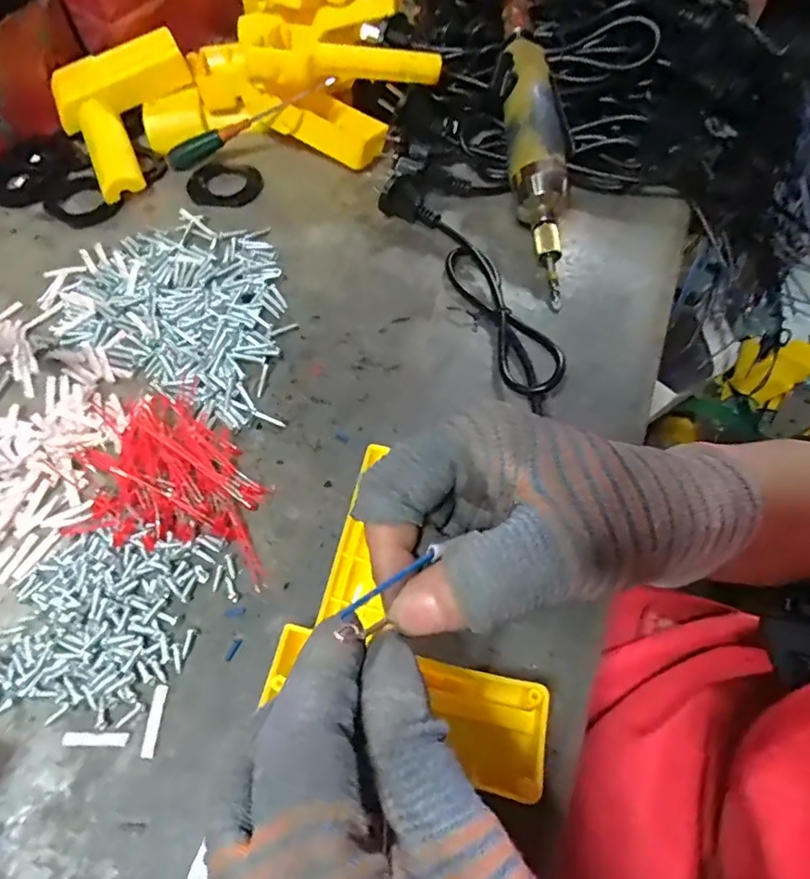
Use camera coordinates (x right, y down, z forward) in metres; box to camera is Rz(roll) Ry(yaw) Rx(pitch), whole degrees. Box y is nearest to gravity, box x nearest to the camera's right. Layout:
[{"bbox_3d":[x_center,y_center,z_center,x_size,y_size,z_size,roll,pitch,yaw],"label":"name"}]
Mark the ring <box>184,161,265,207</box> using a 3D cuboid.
[{"bbox_3d":[-0.148,-0.207,0.460,0.059,0.005,0.059,0,58,0],"label":"ring"}]

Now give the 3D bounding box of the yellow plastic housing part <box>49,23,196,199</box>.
[{"bbox_3d":[-0.219,-0.263,0.462,0.110,0.054,0.138,-22,61,-14],"label":"yellow plastic housing part"}]

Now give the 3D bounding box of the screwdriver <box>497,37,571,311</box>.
[{"bbox_3d":[0.098,-0.197,0.412,0.047,0.034,0.204,-3,80,-3],"label":"screwdriver"}]

